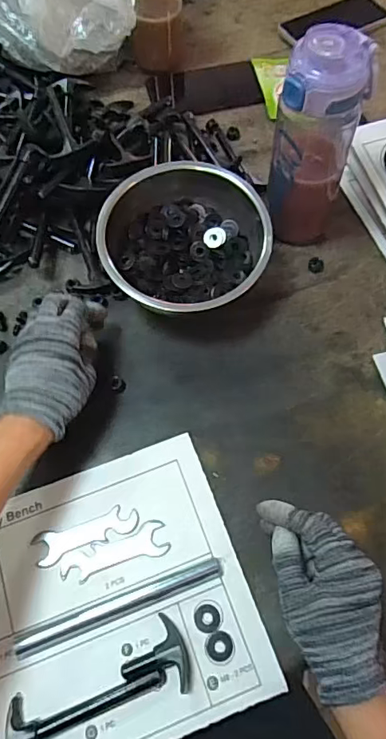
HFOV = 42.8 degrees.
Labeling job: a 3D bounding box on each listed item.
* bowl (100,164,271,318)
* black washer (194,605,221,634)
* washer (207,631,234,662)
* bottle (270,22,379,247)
[{"bbox_3d":[-0.007,-0.133,0.522,0.165,0.082,0.172,0,66,1],"label":"bowl"},{"bbox_3d":[0.012,0.206,0.407,0.021,0.004,0.021,0,66,1],"label":"black washer"},{"bbox_3d":[0.022,0.224,0.398,0.021,0.004,0.021,-2,66,0],"label":"washer"},{"bbox_3d":[0.117,-0.212,0.488,0.074,0.208,0.065,17,67,8],"label":"bottle"}]

